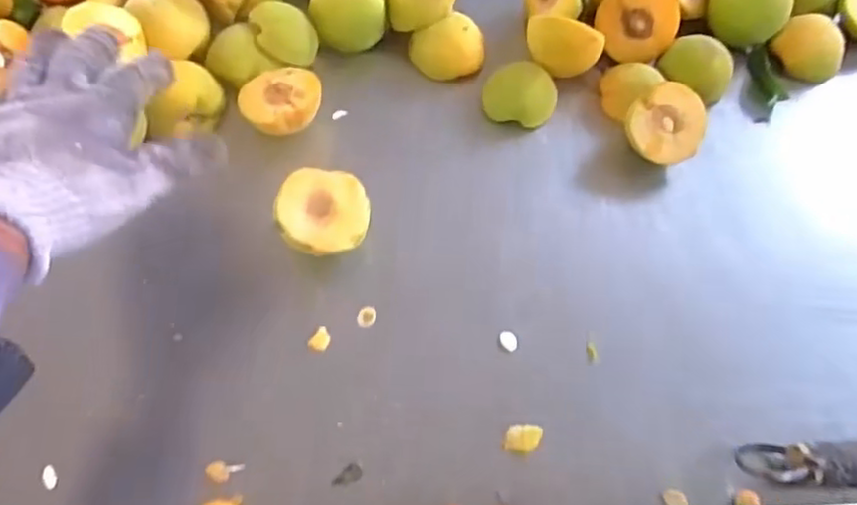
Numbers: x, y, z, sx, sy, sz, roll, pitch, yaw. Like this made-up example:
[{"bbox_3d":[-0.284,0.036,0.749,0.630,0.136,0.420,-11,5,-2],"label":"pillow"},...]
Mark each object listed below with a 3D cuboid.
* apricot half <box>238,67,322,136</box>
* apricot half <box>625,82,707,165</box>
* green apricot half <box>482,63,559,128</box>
[{"bbox_3d":[-0.112,-0.114,0.508,0.060,0.033,0.061,2,61,-3],"label":"apricot half"},{"bbox_3d":[0.179,-0.096,0.497,0.057,0.024,0.055,-37,91,6],"label":"apricot half"},{"bbox_3d":[0.073,-0.126,0.524,0.056,0.018,0.054,14,61,4],"label":"green apricot half"}]

